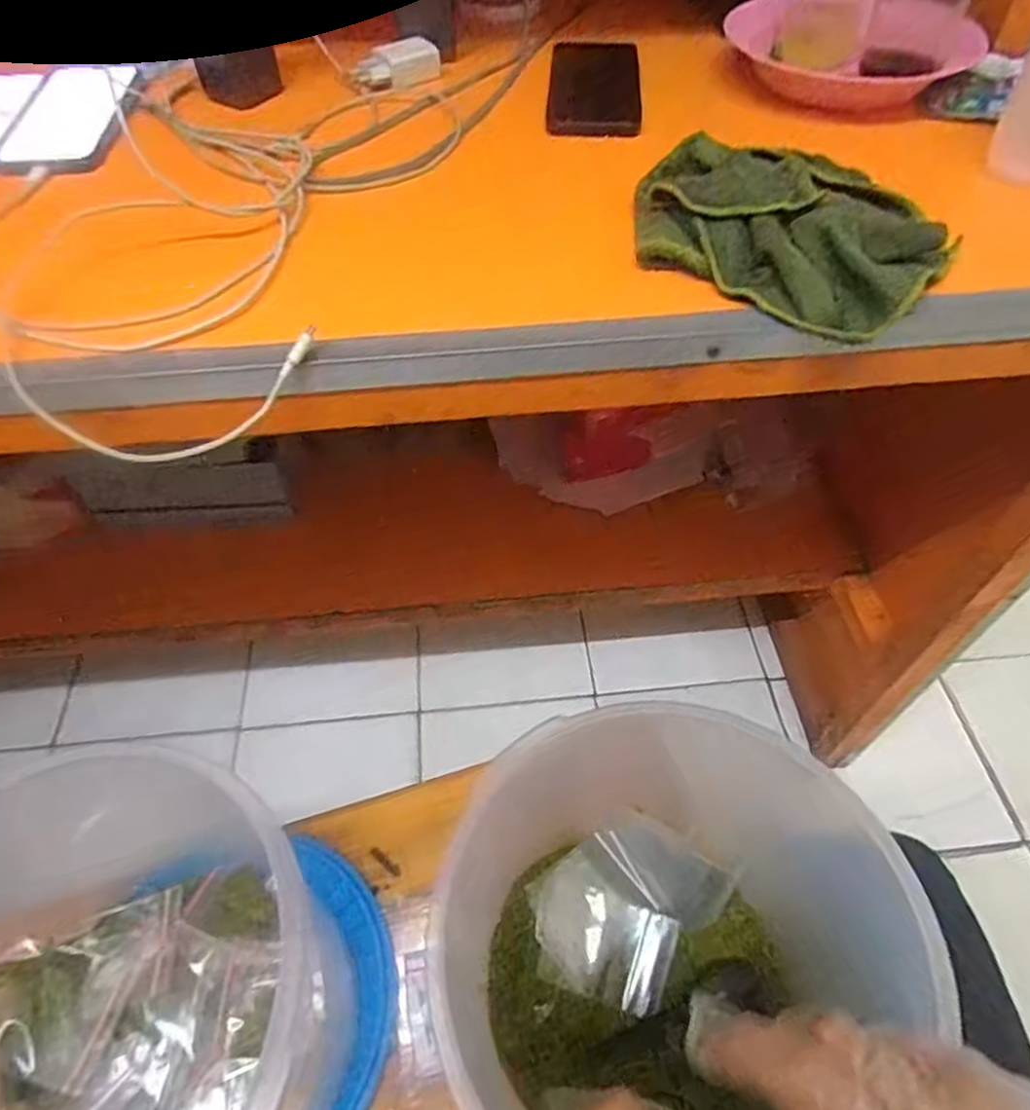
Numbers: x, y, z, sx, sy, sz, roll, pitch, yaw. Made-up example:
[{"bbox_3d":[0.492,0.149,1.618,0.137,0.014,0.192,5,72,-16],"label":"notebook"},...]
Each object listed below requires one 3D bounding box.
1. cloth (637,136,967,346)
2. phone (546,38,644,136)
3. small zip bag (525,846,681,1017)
[{"bbox_3d":[0.172,-0.216,0.445,0.194,0.035,0.134,31,60,22],"label":"cloth"},{"bbox_3d":[0.072,-0.419,0.618,0.080,0.008,0.159,4,59,4],"label":"phone"},{"bbox_3d":[0.067,0.289,0.533,0.116,0.018,0.085,28,60,-2],"label":"small zip bag"}]

